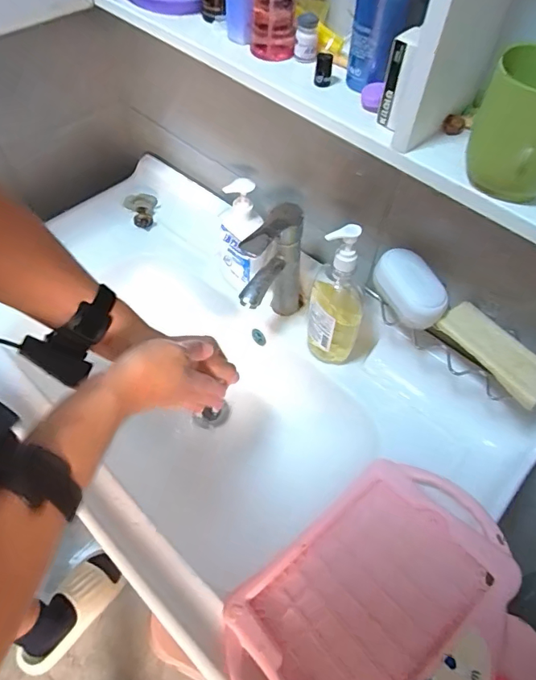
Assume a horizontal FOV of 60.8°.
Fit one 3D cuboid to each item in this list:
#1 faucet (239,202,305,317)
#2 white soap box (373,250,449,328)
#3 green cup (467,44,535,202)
[{"bbox_3d":[0.005,-0.078,0.634,0.054,0.187,0.123,22,57,13],"label":"faucet"},{"bbox_3d":[0.163,-0.060,0.534,0.053,0.044,0.099,-23,59,-17],"label":"white soap box"},{"bbox_3d":[0.181,-0.146,0.313,0.067,0.080,0.063,1,55,-1],"label":"green cup"}]

